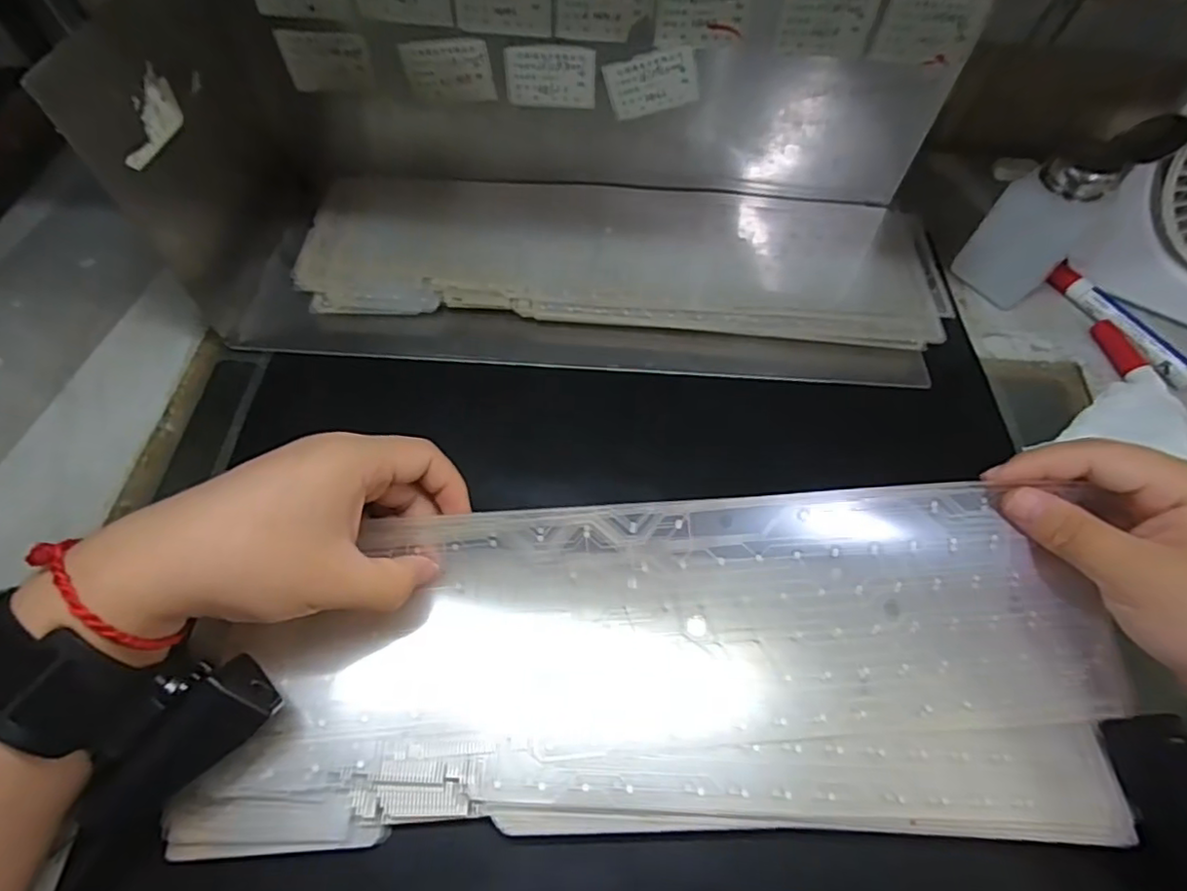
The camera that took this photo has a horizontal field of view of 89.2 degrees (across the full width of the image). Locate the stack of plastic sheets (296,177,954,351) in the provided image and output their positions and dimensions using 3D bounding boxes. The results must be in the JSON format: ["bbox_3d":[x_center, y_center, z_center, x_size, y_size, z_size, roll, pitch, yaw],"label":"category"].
[{"bbox_3d":[0.022,-0.138,0.440,0.443,0.027,0.136,4,58,0],"label":"stack of plastic sheets"}]

